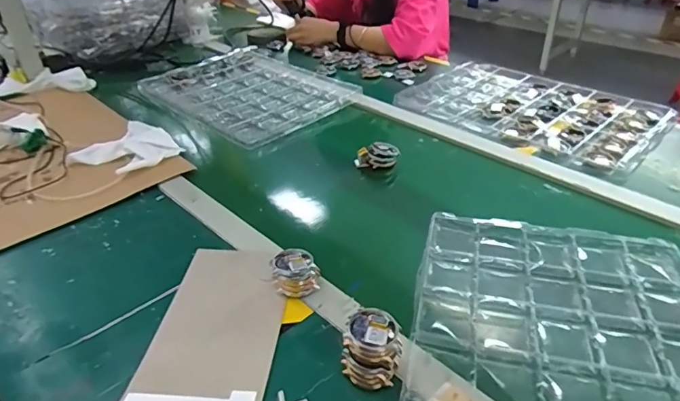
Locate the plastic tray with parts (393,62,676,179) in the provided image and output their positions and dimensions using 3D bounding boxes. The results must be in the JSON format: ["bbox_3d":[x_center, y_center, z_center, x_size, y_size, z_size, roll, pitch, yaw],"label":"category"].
[{"bbox_3d":[0.373,-0.184,0.969,0.452,0.021,0.292,26,43,36],"label":"plastic tray with parts"}]

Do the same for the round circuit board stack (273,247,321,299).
[{"bbox_3d":[-0.050,0.084,0.560,0.049,0.045,0.041,-9,34,-11],"label":"round circuit board stack"}]

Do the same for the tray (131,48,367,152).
[{"bbox_3d":[-0.205,-0.237,1.087,0.322,0.043,0.447,-27,41,-33],"label":"tray"}]

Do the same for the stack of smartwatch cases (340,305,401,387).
[{"bbox_3d":[0.030,0.139,0.452,0.045,0.066,0.042,22,40,31],"label":"stack of smartwatch cases"}]

